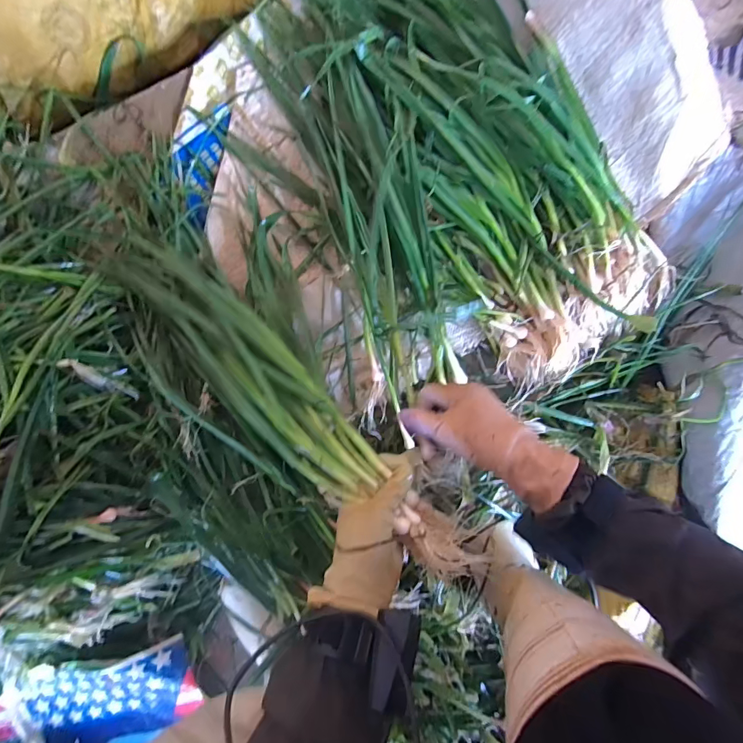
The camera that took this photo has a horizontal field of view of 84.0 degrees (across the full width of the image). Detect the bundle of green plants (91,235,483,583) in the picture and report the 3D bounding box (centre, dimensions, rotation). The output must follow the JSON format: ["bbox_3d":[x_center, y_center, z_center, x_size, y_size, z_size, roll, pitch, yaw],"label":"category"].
[{"bbox_3d":[-0.134,0.011,0.495,0.609,0.054,0.107,39,93,19],"label":"bundle of green plants"}]

